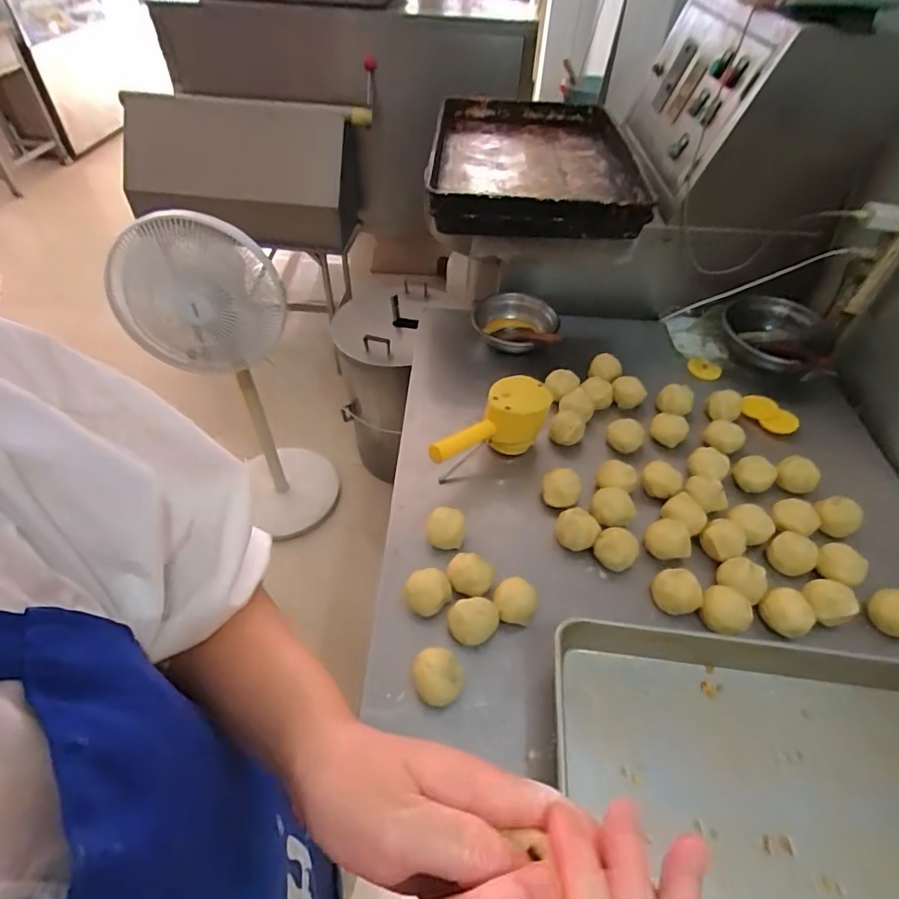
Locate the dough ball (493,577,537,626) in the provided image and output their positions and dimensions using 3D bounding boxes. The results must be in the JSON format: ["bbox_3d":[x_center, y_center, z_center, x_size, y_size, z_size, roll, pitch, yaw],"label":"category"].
[{"bbox_3d":[0.078,0.183,0.628,0.050,0.041,0.048,2,49,-2],"label":"dough ball"}]

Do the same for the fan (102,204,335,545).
[{"bbox_3d":[-0.540,-0.130,1.379,0.330,0.944,0.297,-22,50,-17],"label":"fan"}]

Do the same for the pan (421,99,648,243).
[{"bbox_3d":[0.172,-0.616,1.117,0.409,0.079,0.613,5,48,1],"label":"pan"}]

